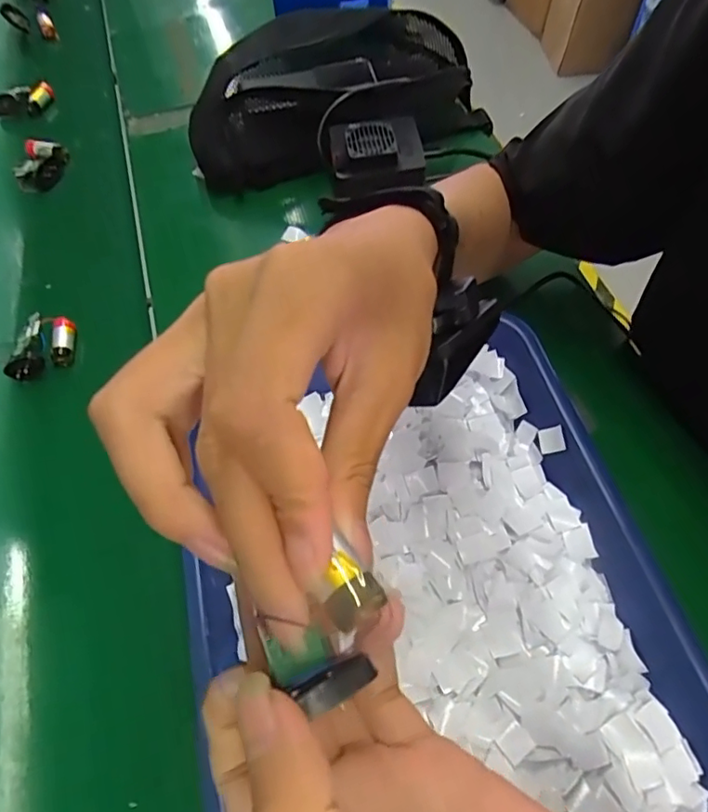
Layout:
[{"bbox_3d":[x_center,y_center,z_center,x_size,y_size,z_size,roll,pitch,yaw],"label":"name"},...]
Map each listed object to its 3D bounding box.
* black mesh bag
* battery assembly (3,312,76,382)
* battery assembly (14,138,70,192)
[{"bbox_3d":[-0.021,-0.315,0.547,0.293,0.085,0.168,-16,63,-10],"label":"black mesh bag"},{"bbox_3d":[-0.240,-0.047,0.424,0.043,0.021,0.051,-4,61,-3],"label":"battery assembly"},{"bbox_3d":[-0.312,-0.239,0.549,0.038,0.034,0.052,1,61,0],"label":"battery assembly"}]

